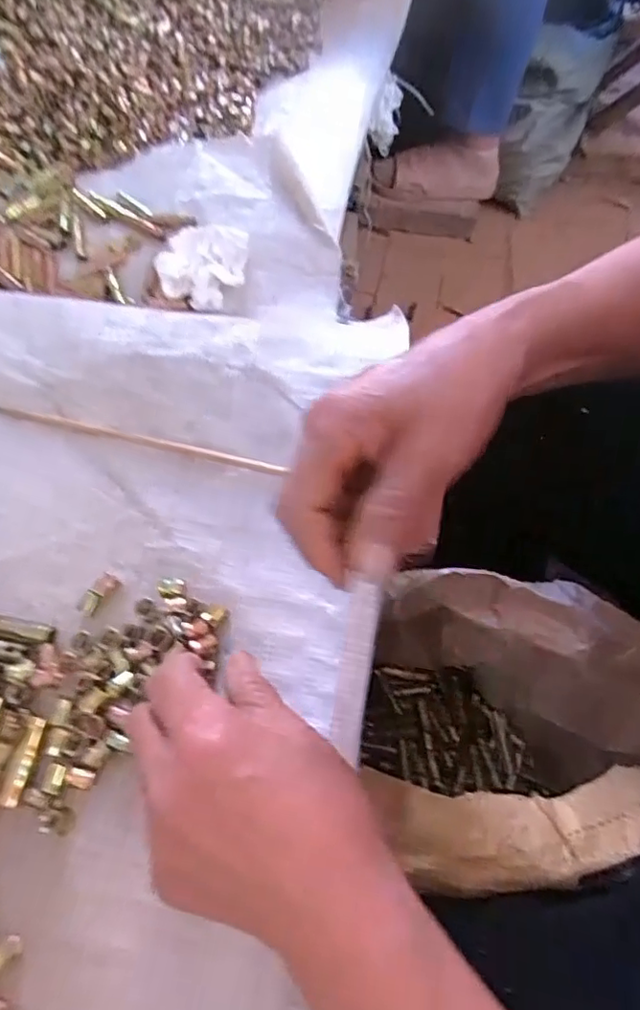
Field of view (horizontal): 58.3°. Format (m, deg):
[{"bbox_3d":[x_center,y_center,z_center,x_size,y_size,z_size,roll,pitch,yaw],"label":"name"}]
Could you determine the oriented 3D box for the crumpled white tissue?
[{"bbox_3d":[-0.085,-0.178,0.424,0.053,0.028,0.063,14,66,8],"label":"crumpled white tissue"}]

